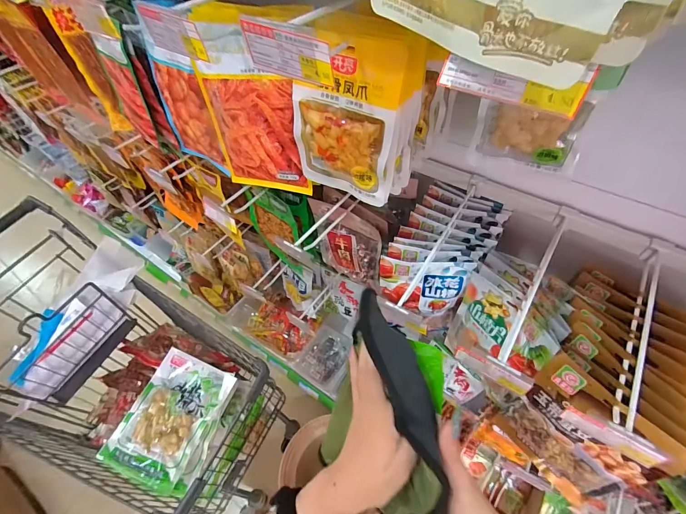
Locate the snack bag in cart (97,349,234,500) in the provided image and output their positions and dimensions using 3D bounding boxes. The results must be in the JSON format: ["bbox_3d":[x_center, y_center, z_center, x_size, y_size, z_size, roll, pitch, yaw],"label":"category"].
[{"bbox_3d":[-0.376,0.363,0.763,0.204,0.056,0.249,15,56,16],"label":"snack bag in cart"}]

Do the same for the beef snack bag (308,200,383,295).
[{"bbox_3d":[0.006,-0.023,0.736,0.168,0.201,0.046,23,59,20],"label":"beef snack bag"}]

